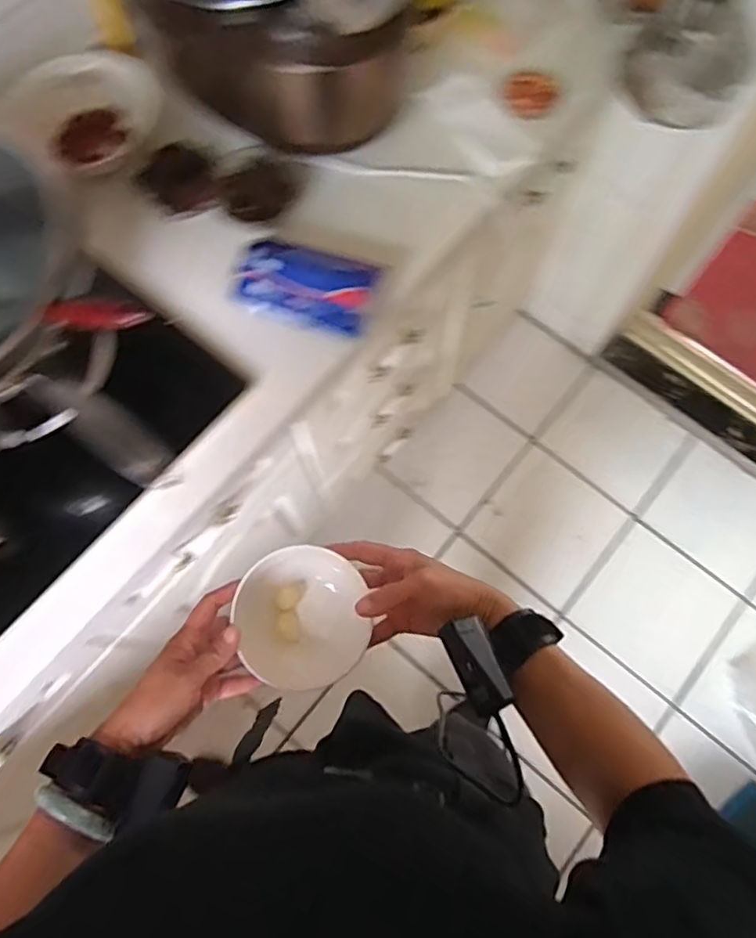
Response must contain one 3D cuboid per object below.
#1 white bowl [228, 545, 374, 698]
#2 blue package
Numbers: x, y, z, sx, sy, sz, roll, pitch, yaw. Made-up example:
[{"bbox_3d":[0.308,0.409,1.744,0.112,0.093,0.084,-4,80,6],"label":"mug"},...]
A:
[{"bbox_3d":[-0.062,0.126,0.537,0.108,0.048,0.118,0,72,-1],"label":"white bowl"},{"bbox_3d":[-0.085,-0.231,0.765,0.172,0.048,0.094,17,73,4],"label":"blue package"}]

